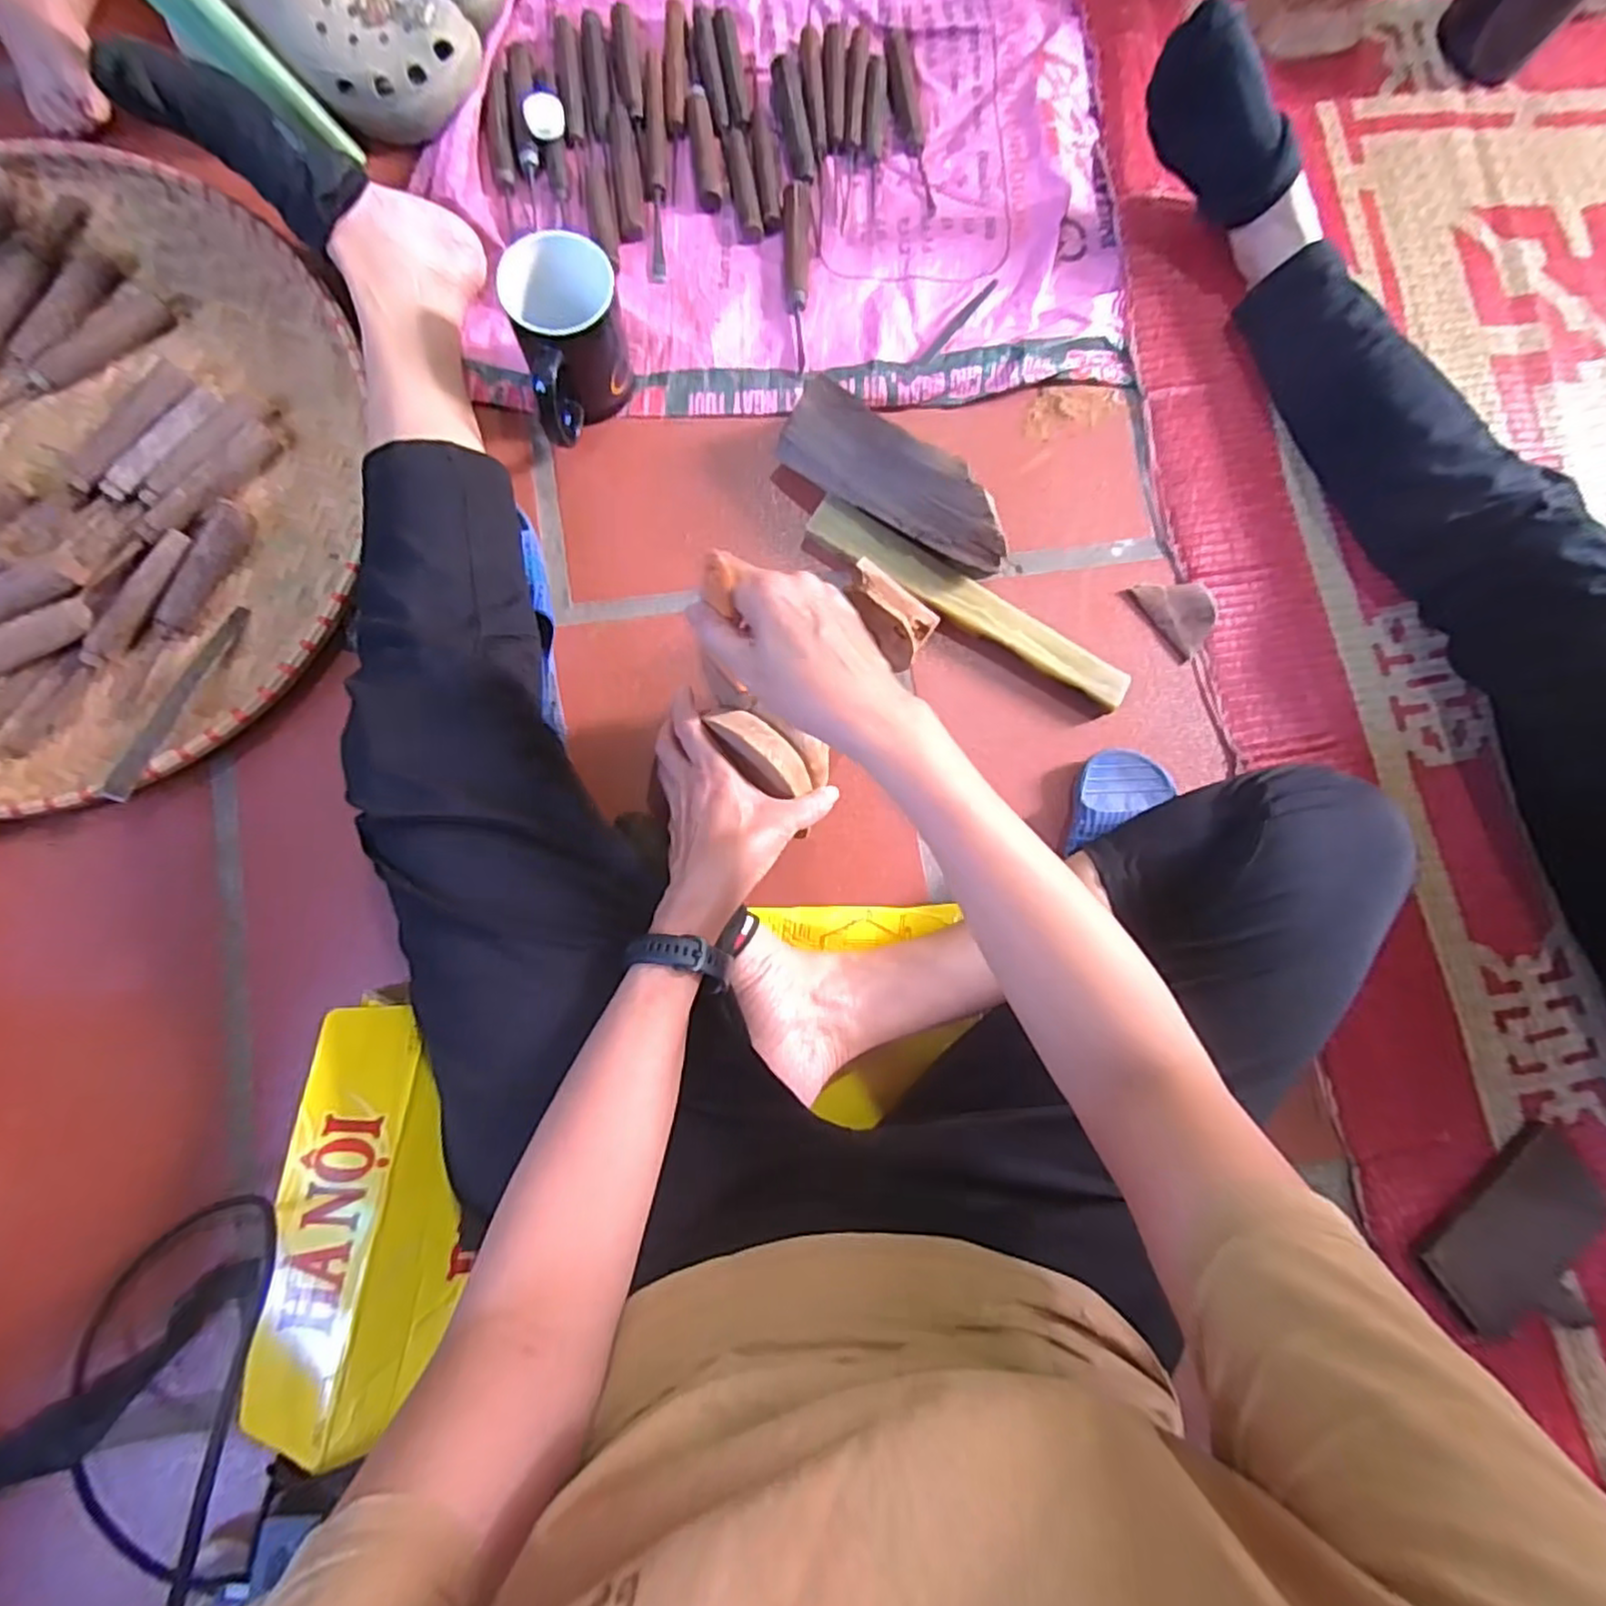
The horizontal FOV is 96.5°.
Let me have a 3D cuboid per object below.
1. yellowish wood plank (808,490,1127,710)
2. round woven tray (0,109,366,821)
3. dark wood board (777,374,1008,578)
[{"bbox_3d":[0.134,-0.160,0.582,0.280,0.022,0.040,29,81,0],"label":"yellowish wood plank"},{"bbox_3d":[-0.578,-0.254,0.522,0.483,0.034,0.528,-4,83,-5],"label":"round woven tray"},{"bbox_3d":[0.076,-0.249,0.556,0.193,0.068,0.024,33,40,1],"label":"dark wood board"}]

